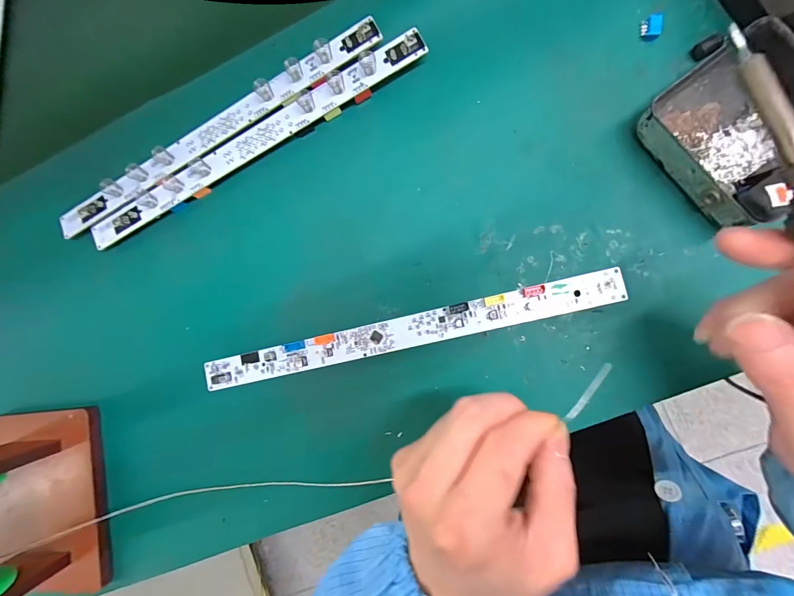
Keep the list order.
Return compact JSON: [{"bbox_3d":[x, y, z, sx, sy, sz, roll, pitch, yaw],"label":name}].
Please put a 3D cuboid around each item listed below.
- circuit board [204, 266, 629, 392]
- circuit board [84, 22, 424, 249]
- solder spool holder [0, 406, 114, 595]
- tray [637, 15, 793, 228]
[{"bbox_3d":[0.002,0.024,0.242,0.284,0.015,0.022,-13,89,9],"label":"circuit board"},{"bbox_3d":[-0.110,-0.112,0.259,0.283,0.017,0.023,-27,85,7],"label":"circuit board"},{"bbox_3d":[-0.287,0.153,0.240,0.097,0.094,0.120,-2,88,8],"label":"solder spool holder"},{"bbox_3d":[0.205,-0.093,0.204,0.080,0.026,0.104,-36,84,6],"label":"tray"}]

